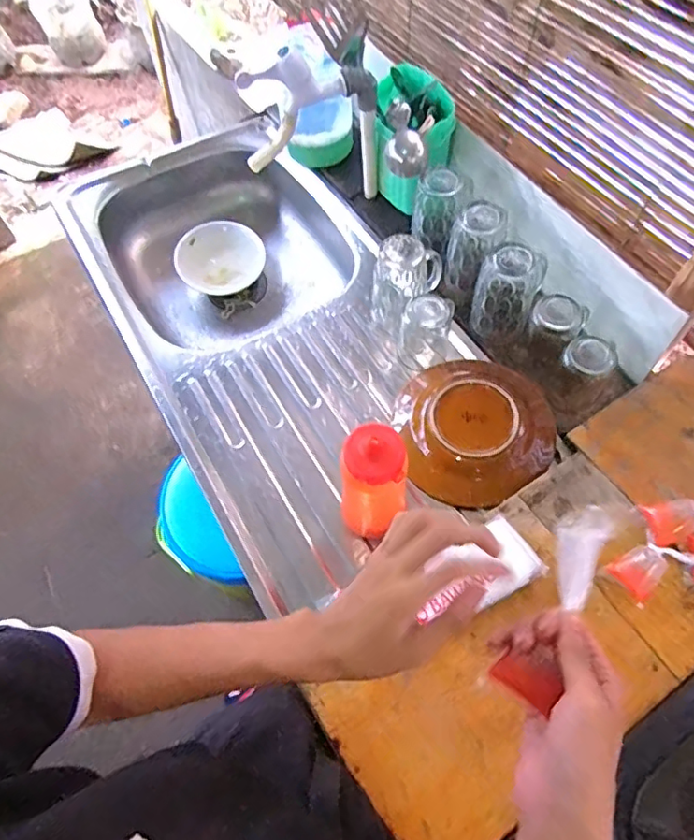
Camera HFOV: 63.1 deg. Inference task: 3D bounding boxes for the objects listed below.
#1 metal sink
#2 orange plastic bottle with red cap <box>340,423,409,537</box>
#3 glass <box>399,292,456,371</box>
[{"bbox_3d":[-0.125,-0.151,0.912,0.401,0.145,0.809,-28,64,-12],"label":"metal sink"},{"bbox_3d":[0.028,0.071,0.609,0.068,0.176,0.057,2,62,4],"label":"orange plastic bottle with red cap"},{"bbox_3d":[0.107,-0.123,0.791,0.069,0.100,0.066,-1,62,2],"label":"glass"}]

